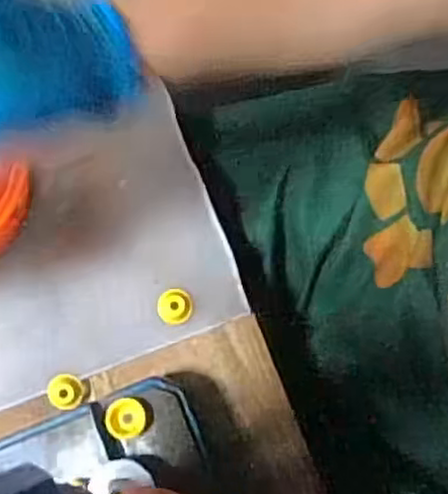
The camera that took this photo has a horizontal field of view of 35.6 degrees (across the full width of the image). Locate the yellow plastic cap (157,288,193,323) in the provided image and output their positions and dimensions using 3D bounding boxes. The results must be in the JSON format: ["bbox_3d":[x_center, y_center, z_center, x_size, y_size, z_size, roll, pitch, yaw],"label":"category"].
[{"bbox_3d":[-0.036,0.044,0.512,0.024,0.022,0.024,0,78,1],"label":"yellow plastic cap"}]

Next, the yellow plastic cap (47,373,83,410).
[{"bbox_3d":[-0.114,0.104,0.498,0.022,0.010,0.024,-15,78,-2],"label":"yellow plastic cap"}]

